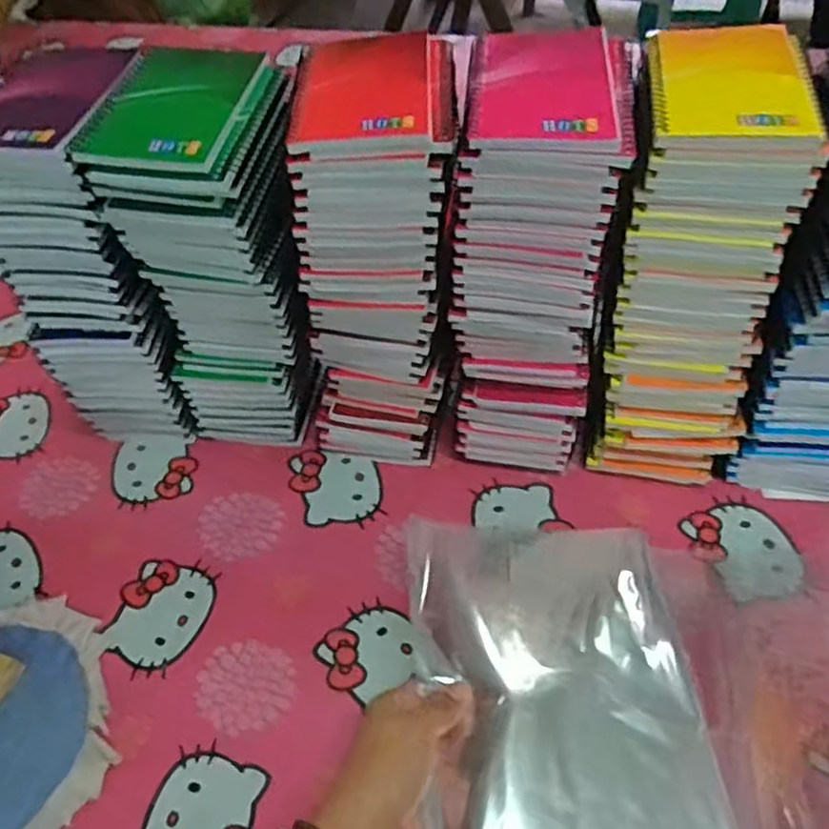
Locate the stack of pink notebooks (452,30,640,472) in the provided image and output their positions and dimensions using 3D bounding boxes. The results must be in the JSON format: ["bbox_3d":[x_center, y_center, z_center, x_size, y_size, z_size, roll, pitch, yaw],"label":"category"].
[{"bbox_3d":[0.088,-0.096,0.527,0.098,0.287,0.140,7,50,10],"label":"stack of pink notebooks"}]

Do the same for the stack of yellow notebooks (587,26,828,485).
[{"bbox_3d":[0.194,-0.092,0.512,0.102,0.291,0.136,7,50,11],"label":"stack of yellow notebooks"}]

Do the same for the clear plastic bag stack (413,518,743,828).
[{"bbox_3d":[0.093,0.186,0.442,0.177,0.039,0.265,-3,49,2],"label":"clear plastic bag stack"}]

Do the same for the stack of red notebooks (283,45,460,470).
[{"bbox_3d":[-0.027,-0.106,0.537,0.120,0.304,0.128,0,49,5],"label":"stack of red notebooks"}]

